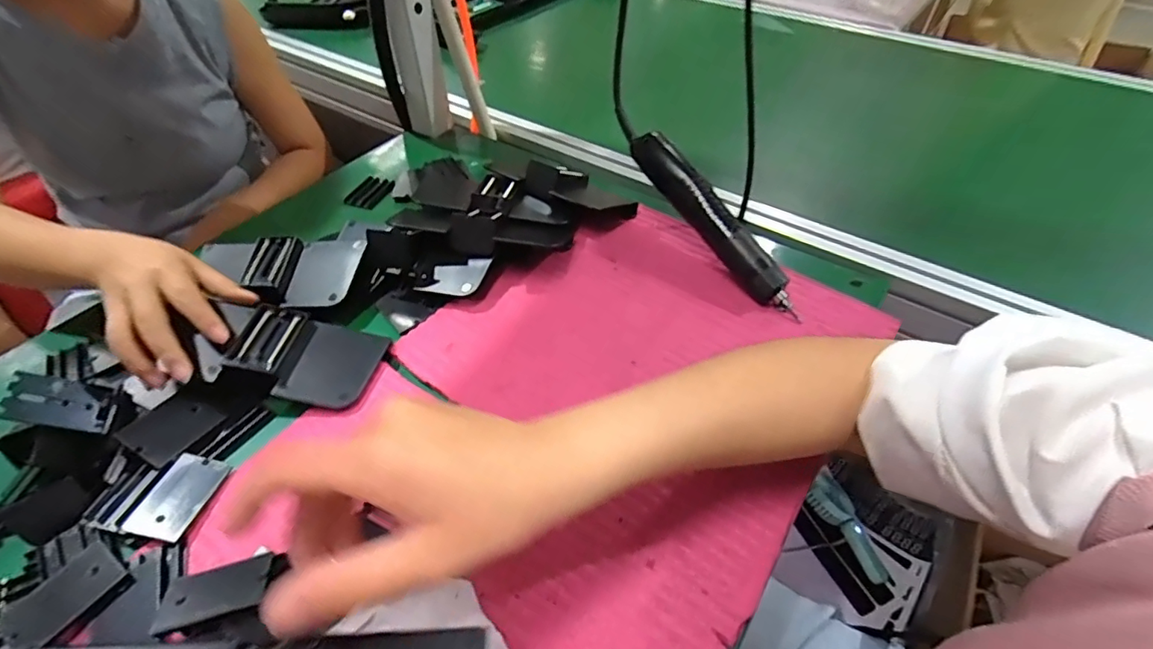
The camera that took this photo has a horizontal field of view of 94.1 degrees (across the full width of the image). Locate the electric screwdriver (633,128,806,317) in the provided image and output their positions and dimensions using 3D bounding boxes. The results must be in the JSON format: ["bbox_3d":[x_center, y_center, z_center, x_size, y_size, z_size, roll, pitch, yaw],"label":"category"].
[{"bbox_3d":[0.126,-0.097,0.498,0.030,0.033,0.214,-30,73,-21],"label":"electric screwdriver"}]

